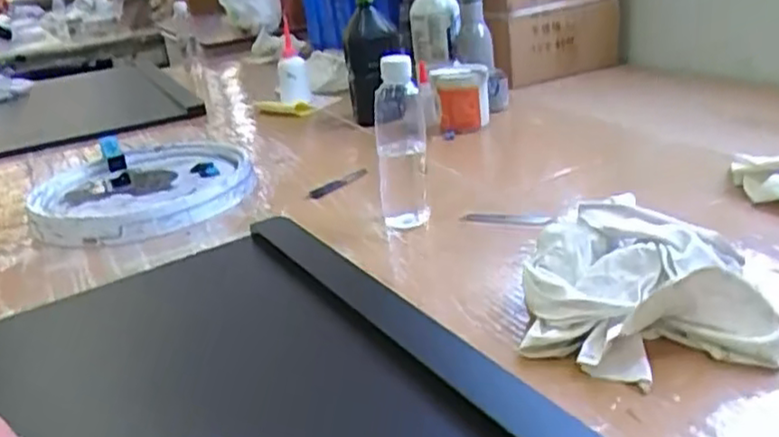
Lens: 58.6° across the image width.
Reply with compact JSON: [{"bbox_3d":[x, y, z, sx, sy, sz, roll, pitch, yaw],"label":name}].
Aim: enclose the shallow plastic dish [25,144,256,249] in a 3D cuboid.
[{"bbox_3d":[-0.342,-0.044,0.970,0.287,0.030,0.319,-18,26,-25],"label":"shallow plastic dish"}]

